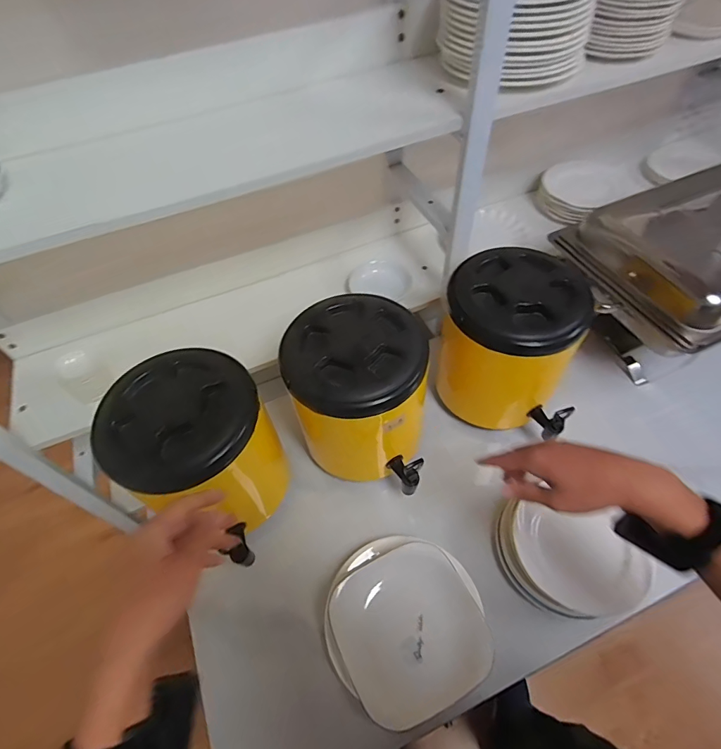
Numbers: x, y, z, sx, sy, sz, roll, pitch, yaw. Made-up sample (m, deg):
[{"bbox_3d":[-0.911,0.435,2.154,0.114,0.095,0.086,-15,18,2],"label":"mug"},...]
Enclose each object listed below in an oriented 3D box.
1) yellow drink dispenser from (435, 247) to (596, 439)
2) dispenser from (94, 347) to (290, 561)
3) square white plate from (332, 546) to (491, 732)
[{"bbox_3d":[0.271,-0.050,0.762,0.248,0.264,0.218,10,58,12],"label":"yellow drink dispenser"},{"bbox_3d":[-0.239,0.122,0.672,0.206,0.284,0.219,-2,56,4],"label":"dispenser"},{"bbox_3d":[0.070,0.358,0.609,0.192,0.029,0.194,-26,58,-12],"label":"square white plate"}]

